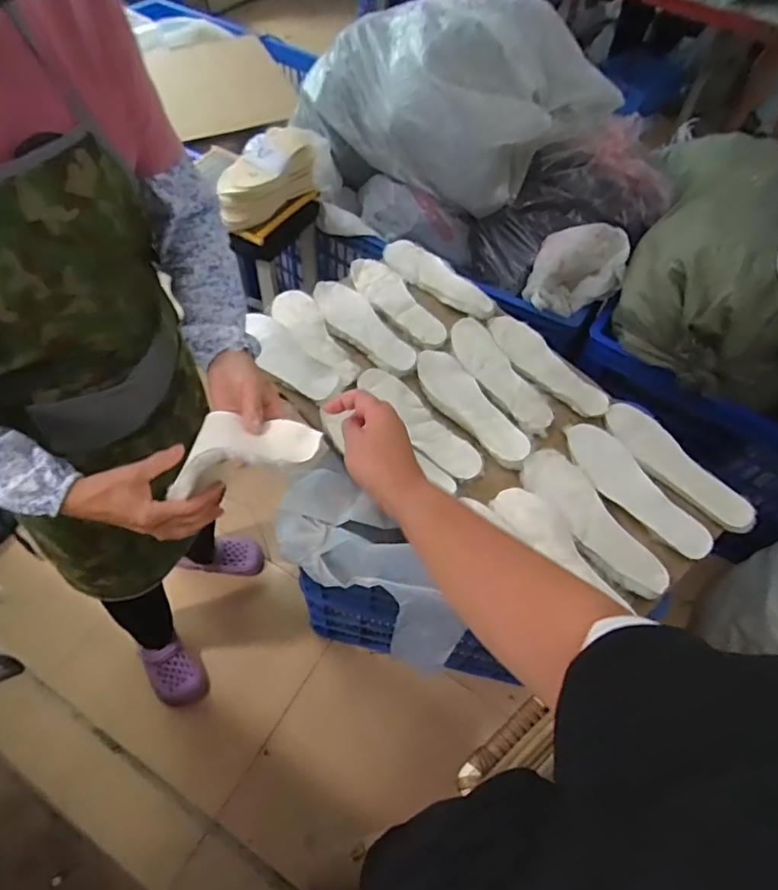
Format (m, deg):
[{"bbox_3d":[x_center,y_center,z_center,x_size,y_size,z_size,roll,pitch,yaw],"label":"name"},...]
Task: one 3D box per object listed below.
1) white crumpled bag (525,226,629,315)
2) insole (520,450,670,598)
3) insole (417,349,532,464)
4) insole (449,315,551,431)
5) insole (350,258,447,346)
[{"bbox_3d":[0.415,-0.383,1.199,0.183,0.200,0.094,-4,56,-8],"label":"white crumpled bag"},{"bbox_3d":[0.318,0.114,0.837,0.078,0.024,0.270,-29,63,-22],"label":"insole"},{"bbox_3d":[0.143,-0.070,0.950,0.086,0.021,0.266,-26,62,-21],"label":"insole"},{"bbox_3d":[0.204,-0.136,0.994,0.091,0.013,0.269,-22,61,-18],"label":"insole"},{"bbox_3d":[0.011,-0.298,1.085,0.089,0.016,0.278,-28,63,-22],"label":"insole"}]

